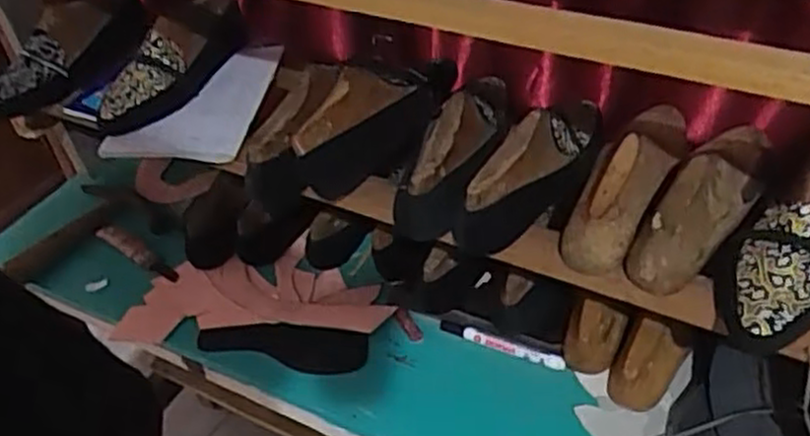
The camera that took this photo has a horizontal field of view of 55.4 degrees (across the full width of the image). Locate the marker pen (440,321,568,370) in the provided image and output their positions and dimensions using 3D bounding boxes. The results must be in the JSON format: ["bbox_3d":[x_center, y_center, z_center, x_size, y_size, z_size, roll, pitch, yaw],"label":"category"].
[{"bbox_3d":[0.109,0.142,0.870,0.147,0.010,0.014,16,47,22],"label":"marker pen"}]

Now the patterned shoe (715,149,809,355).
[{"bbox_3d":[0.325,0.009,0.653,0.084,0.096,0.239,19,61,25],"label":"patterned shoe"}]

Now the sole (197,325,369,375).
[{"bbox_3d":[-0.142,0.148,0.893,0.195,0.014,0.057,5,43,12],"label":"sole"}]

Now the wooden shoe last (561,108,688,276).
[{"bbox_3d":[0.211,-0.048,0.723,0.067,0.074,0.225,19,48,24],"label":"wooden shoe last"}]

